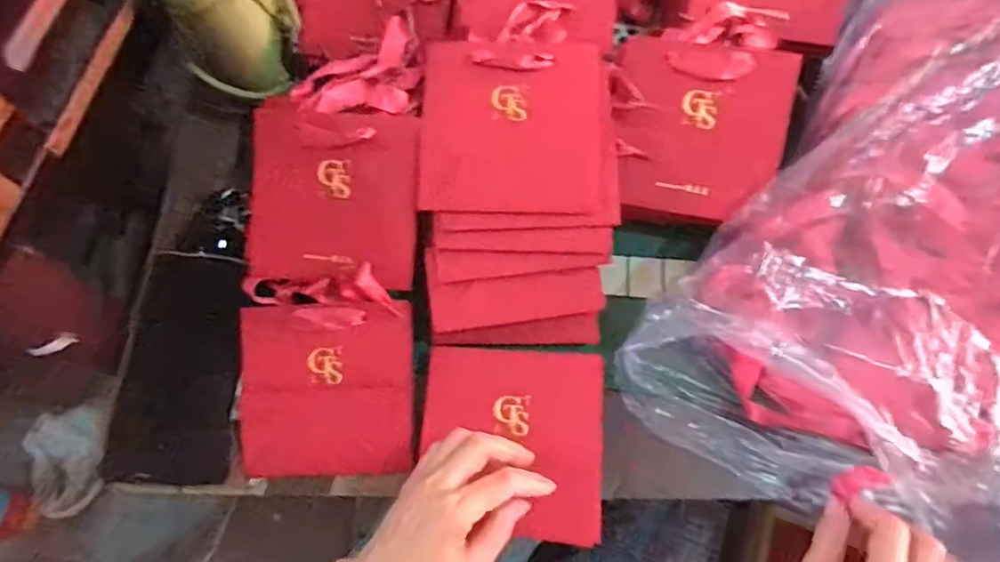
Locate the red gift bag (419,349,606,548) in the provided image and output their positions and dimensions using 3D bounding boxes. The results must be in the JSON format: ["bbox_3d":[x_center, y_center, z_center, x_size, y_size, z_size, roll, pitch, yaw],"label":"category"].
[{"bbox_3d":[0.010,0.122,0.450,0.140,0.014,0.140,4,68,4],"label":"red gift bag"}]

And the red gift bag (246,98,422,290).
[{"bbox_3d":[-0.136,-0.069,0.475,0.138,0.012,0.140,6,97,2],"label":"red gift bag"}]

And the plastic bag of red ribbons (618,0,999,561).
[{"bbox_3d":[0.343,-0.050,0.434,0.300,0.163,0.472,29,72,13],"label":"plastic bag of red ribbons"}]

